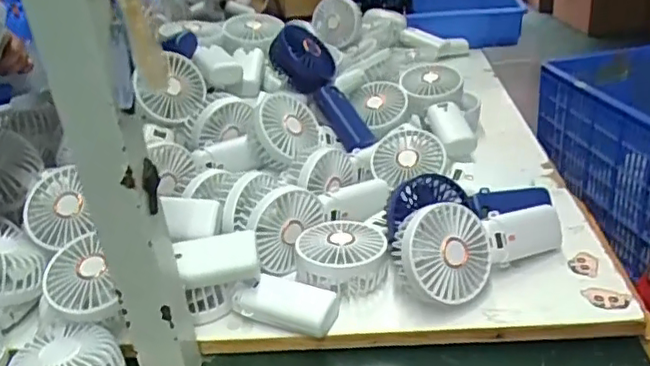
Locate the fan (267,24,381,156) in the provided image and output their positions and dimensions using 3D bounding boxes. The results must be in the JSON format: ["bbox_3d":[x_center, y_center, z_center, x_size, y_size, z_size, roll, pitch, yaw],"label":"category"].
[{"bbox_3d":[-0.004,-0.117,0.787,0.073,0.178,0.058,-36,0,-44],"label":"fan"}]

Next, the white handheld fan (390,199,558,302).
[{"bbox_3d":[0.143,0.062,0.575,0.185,0.088,0.048,-2,-9,-29],"label":"white handheld fan"}]

